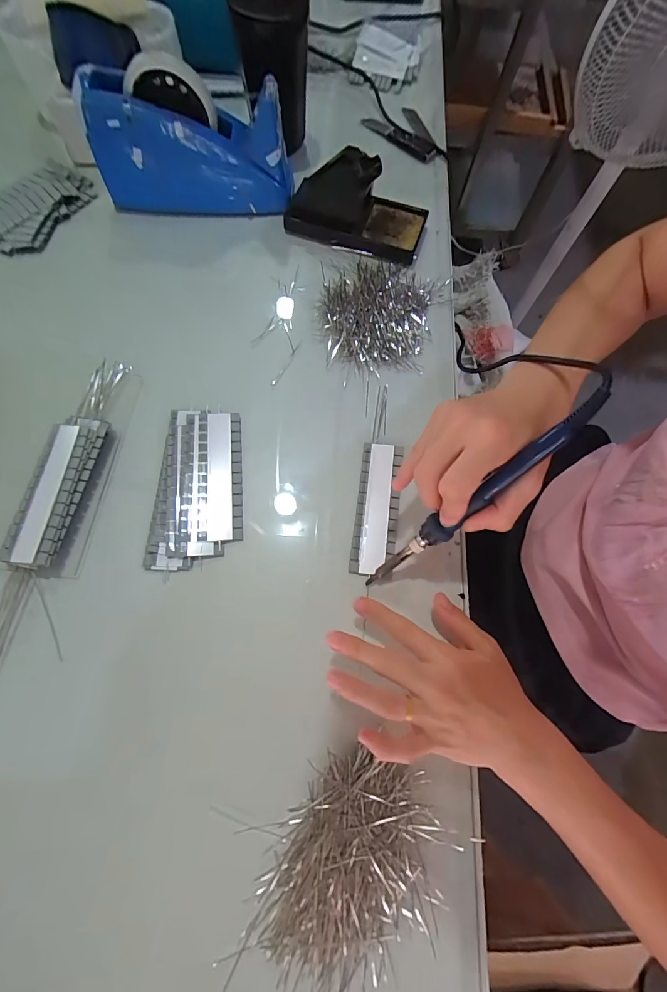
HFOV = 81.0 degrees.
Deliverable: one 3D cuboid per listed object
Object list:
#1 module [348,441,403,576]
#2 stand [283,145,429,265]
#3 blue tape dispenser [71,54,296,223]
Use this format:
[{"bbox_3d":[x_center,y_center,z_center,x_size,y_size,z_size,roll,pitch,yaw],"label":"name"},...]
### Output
[{"bbox_3d":[0.041,0.010,0.362,0.038,0.006,0.125,8,71,0],"label":"module"},{"bbox_3d":[0.027,-0.338,0.440,0.159,0.069,0.077,16,71,3],"label":"stand"},{"bbox_3d":[-0.156,-0.392,0.435,0.208,0.121,0.066,-2,71,-3],"label":"blue tape dispenser"}]

